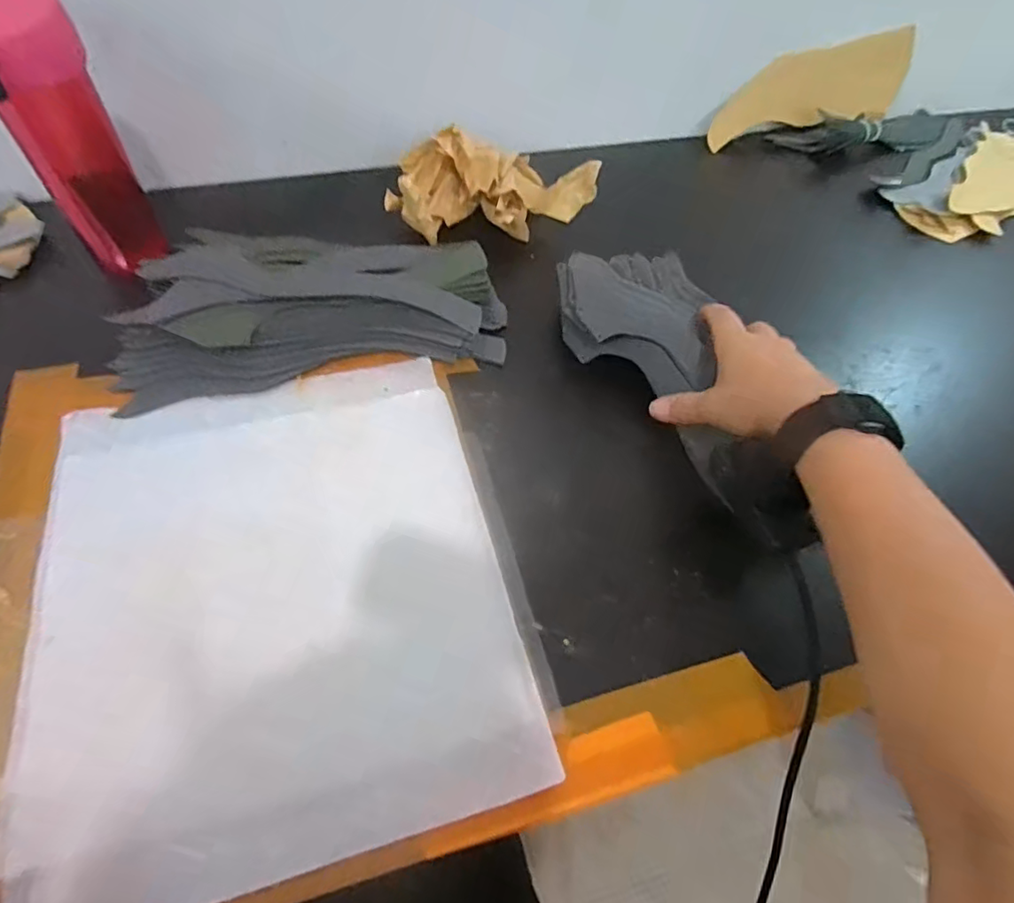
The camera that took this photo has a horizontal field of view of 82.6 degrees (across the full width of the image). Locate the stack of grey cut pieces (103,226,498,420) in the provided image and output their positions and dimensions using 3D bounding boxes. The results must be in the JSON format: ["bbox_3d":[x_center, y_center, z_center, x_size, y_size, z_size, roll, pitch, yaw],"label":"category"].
[{"bbox_3d":[-0.154,-0.122,0.461,0.300,0.047,0.160,-4,56,-7],"label":"stack of grey cut pieces"}]

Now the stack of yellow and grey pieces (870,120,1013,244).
[{"bbox_3d":[0.539,-0.321,0.664,0.256,0.031,0.143,-29,62,-22],"label":"stack of yellow and grey pieces"}]

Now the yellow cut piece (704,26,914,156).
[{"bbox_3d":[0.355,-0.421,0.669,0.252,0.088,0.016,-15,45,-9],"label":"yellow cut piece"}]

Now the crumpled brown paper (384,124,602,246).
[{"bbox_3d":[-0.020,-0.248,0.542,0.182,0.067,0.084,-9,60,-11],"label":"crumpled brown paper"}]

